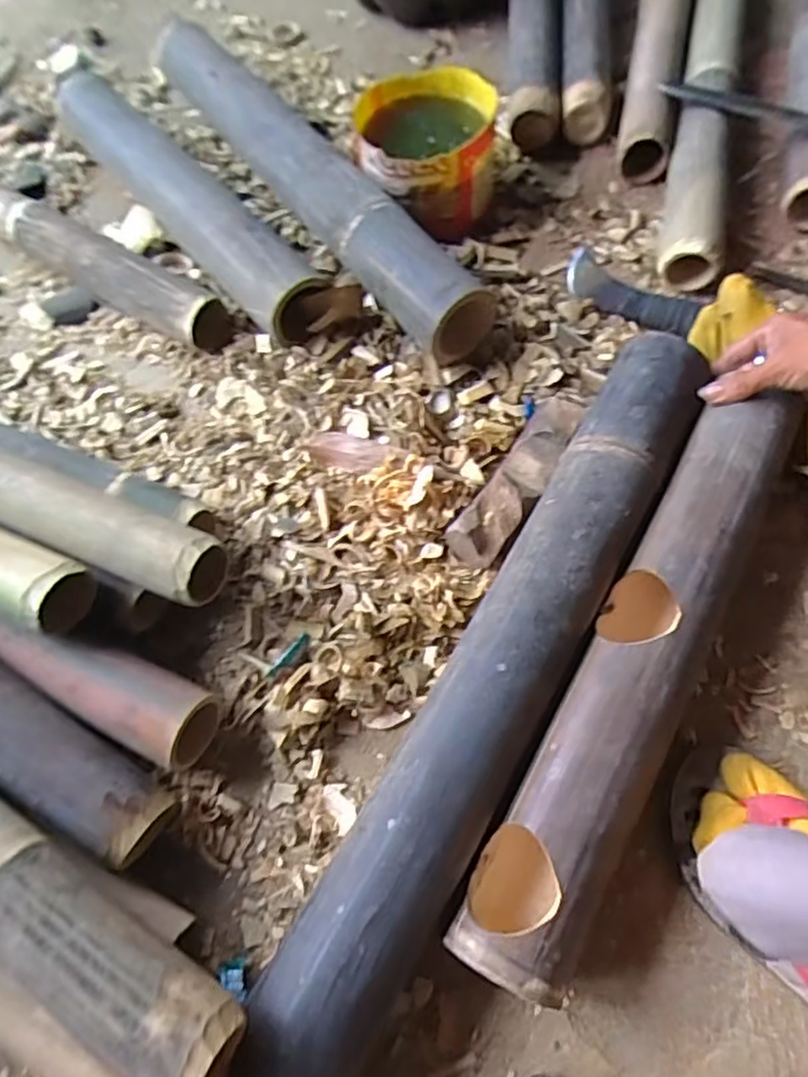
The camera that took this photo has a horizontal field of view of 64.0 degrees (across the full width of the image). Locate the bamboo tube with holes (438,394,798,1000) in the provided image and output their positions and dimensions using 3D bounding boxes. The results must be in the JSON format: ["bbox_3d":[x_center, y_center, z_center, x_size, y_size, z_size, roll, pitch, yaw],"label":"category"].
[{"bbox_3d":[0.172,0.085,0.469,0.076,0.087,0.446,28,75,15],"label":"bamboo tube with holes"}]

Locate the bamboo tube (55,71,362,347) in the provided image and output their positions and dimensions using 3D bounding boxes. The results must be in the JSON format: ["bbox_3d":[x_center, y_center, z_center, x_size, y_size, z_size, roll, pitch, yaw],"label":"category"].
[{"bbox_3d":[-0.243,-0.380,0.725,0.091,0.081,0.510,-40,70,-13],"label":"bamboo tube"}]

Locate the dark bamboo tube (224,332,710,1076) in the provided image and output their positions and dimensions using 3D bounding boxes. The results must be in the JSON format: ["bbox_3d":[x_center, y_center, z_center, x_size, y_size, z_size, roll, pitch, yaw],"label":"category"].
[{"bbox_3d":[0.065,0.096,0.475,0.089,0.088,0.587,28,72,15],"label":"dark bamboo tube"}]

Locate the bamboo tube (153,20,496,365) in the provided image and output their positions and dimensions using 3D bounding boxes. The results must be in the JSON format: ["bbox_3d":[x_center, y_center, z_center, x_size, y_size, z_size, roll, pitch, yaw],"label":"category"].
[{"bbox_3d":[-0.112,-0.409,0.725,0.076,0.076,0.612,-34,65,-12],"label":"bamboo tube"}]

